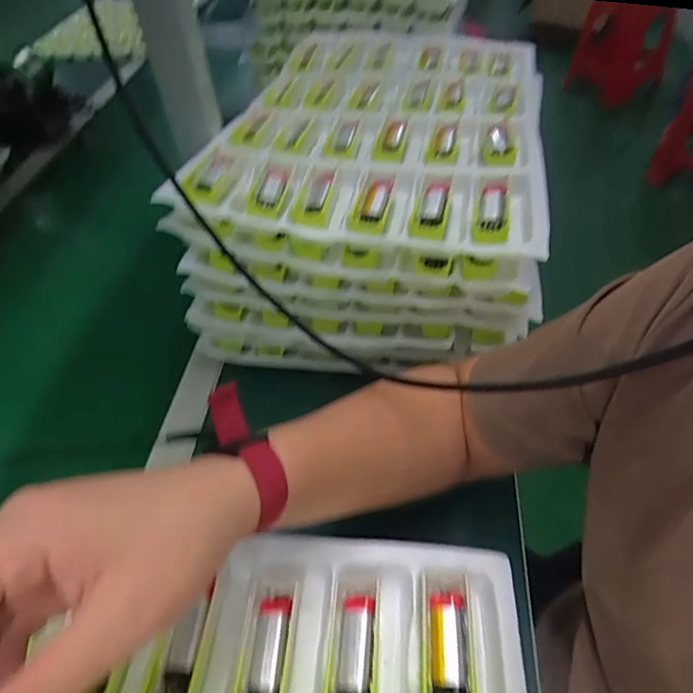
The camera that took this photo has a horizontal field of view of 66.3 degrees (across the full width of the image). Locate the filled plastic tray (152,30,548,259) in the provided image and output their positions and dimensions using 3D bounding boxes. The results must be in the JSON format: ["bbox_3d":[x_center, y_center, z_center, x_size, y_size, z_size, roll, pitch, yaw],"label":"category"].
[{"bbox_3d":[0.045,-0.252,0.568,0.310,0.028,0.458,8,47,10],"label":"filled plastic tray"}]

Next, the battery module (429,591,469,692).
[{"bbox_3d":[0.058,0.173,0.298,0.021,0.009,0.065,1,47,6],"label":"battery module"}]

